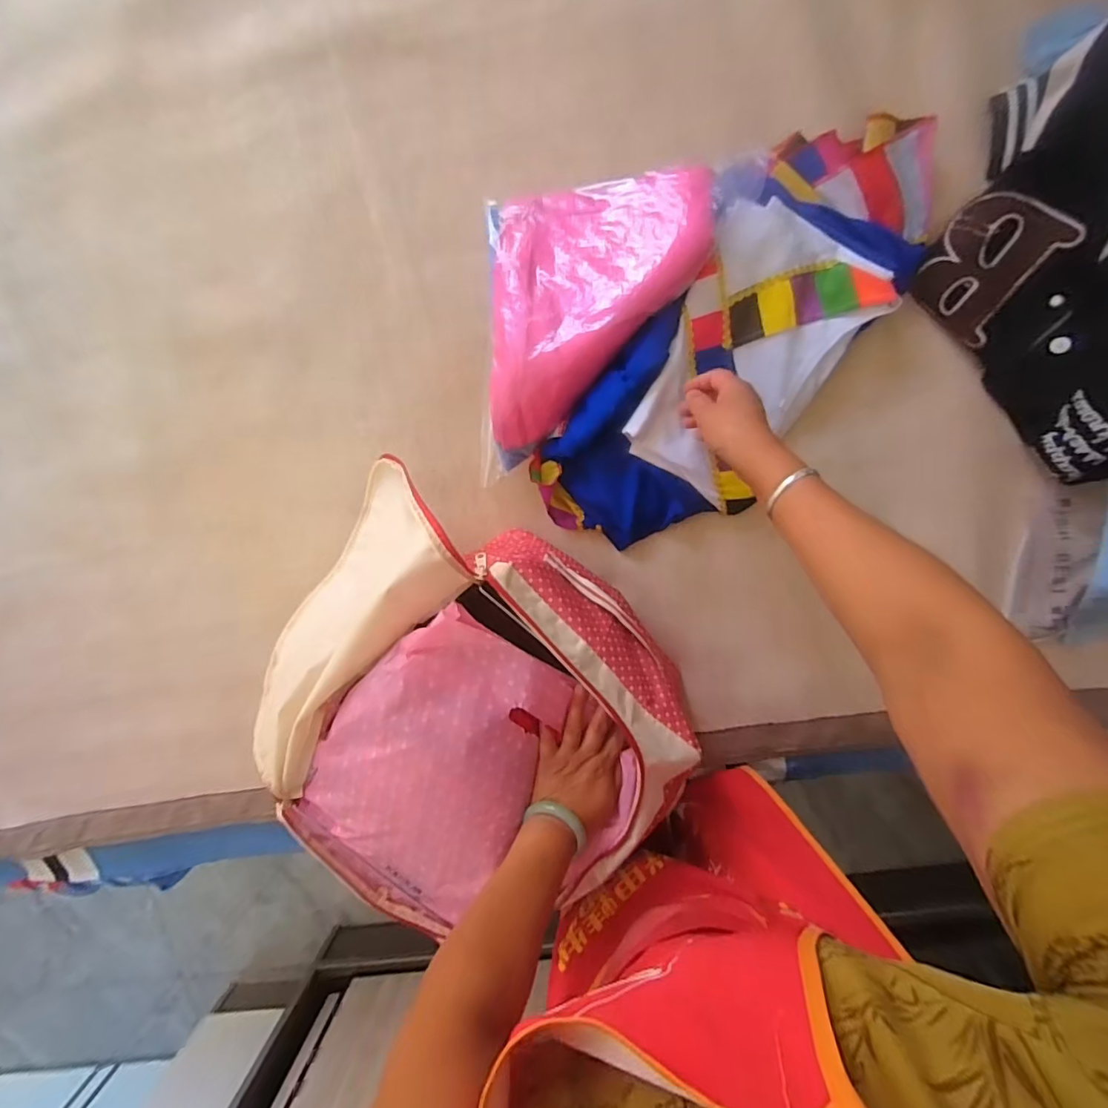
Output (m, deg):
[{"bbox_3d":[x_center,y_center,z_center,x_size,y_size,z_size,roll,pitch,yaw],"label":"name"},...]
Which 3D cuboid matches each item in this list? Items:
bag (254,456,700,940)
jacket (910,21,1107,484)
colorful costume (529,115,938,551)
[{"bbox_3d":[-0.108,0.167,0.566,0.444,0.181,0.388,33,100,-1],"label":"bag"},{"bbox_3d":[0.506,-0.267,0.507,0.214,0.089,0.389,-19,95,45],"label":"jacket"},{"bbox_3d":[0.203,-0.211,0.559,0.215,0.068,0.514,41,99,-2],"label":"colorful costume"}]

